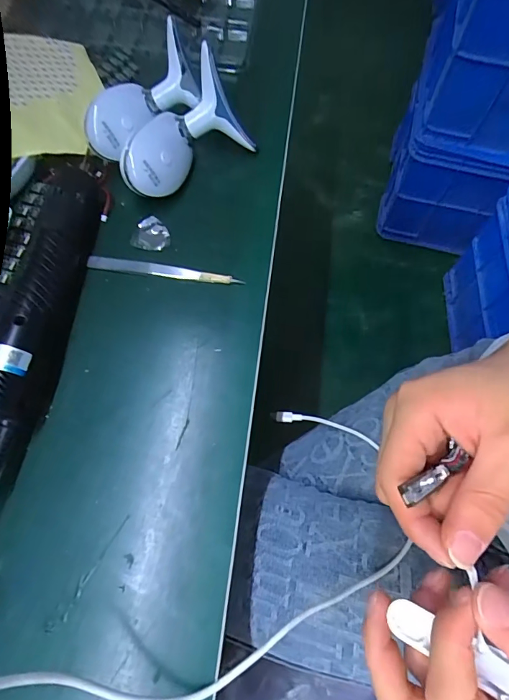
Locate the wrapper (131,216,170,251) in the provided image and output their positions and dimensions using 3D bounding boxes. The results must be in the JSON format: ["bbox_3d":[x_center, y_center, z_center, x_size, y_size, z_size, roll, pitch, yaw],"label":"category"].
[{"bbox_3d":[-0.084,-0.095,0.329,0.030,0.005,0.029,0,68,0],"label":"wrapper"}]

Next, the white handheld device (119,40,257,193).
[{"bbox_3d":[-0.066,-0.176,0.330,0.112,0.075,0.048,-45,38,-19],"label":"white handheld device"}]

